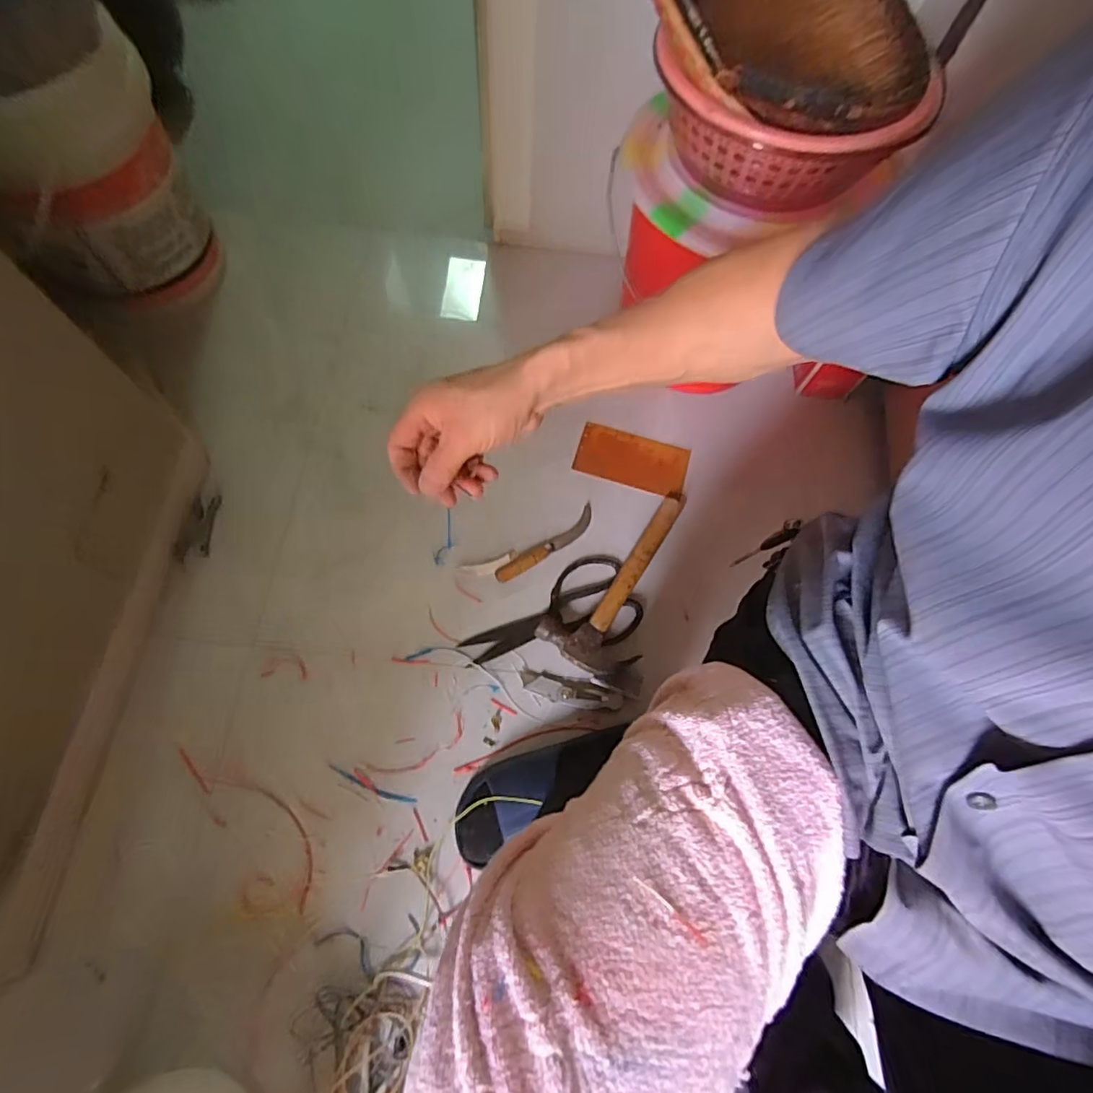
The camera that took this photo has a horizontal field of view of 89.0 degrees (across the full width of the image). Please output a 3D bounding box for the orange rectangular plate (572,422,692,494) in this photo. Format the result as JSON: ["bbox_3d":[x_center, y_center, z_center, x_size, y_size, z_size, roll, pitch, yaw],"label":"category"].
[{"bbox_3d":[0.139,-0.143,0.903,0.175,0.010,0.097,16,66,1],"label":"orange rectangular plate"}]

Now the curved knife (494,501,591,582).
[{"bbox_3d":[0.002,-0.003,0.830,0.181,0.013,0.033,-34,74,-18],"label":"curved knife"}]

